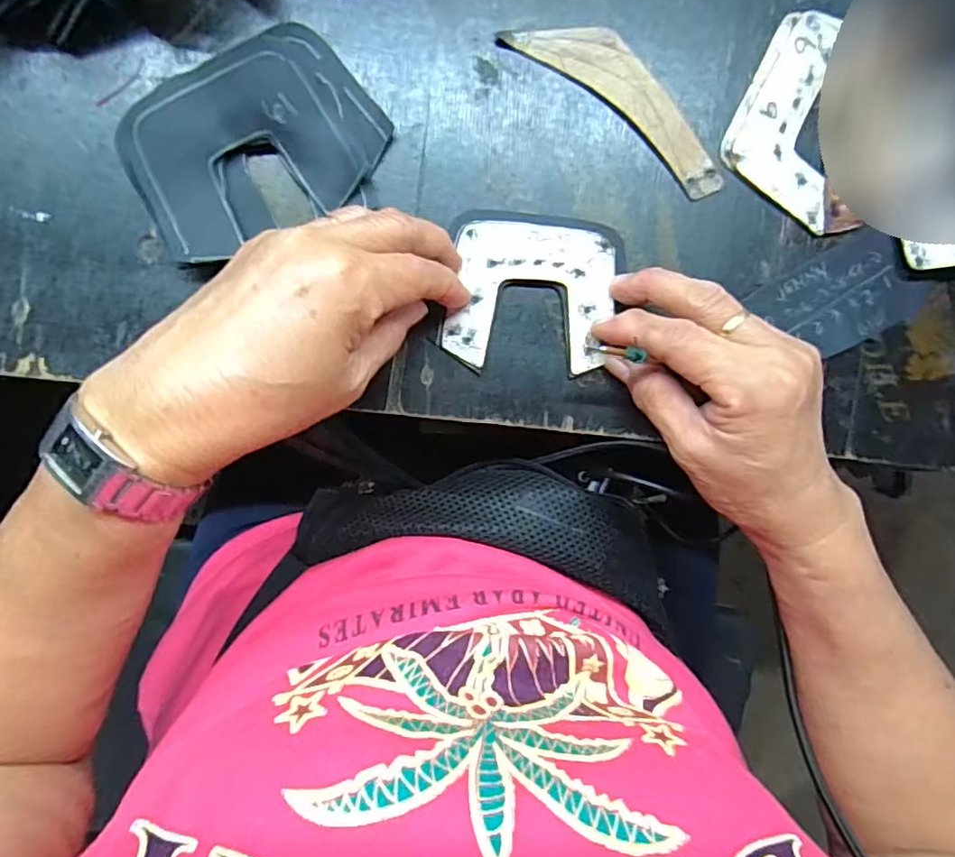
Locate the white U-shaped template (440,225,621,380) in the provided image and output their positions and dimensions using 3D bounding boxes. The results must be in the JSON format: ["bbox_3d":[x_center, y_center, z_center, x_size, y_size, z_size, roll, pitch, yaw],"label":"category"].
[{"bbox_3d":[0.027,-0.067,0.298,0.080,0.005,0.071,4,95,-5],"label":"white U-shaped template"}]

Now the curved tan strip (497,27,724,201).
[{"bbox_3d":[0.074,-0.165,0.294,0.125,0.004,0.035,36,92,-7],"label":"curved tan strip"}]

